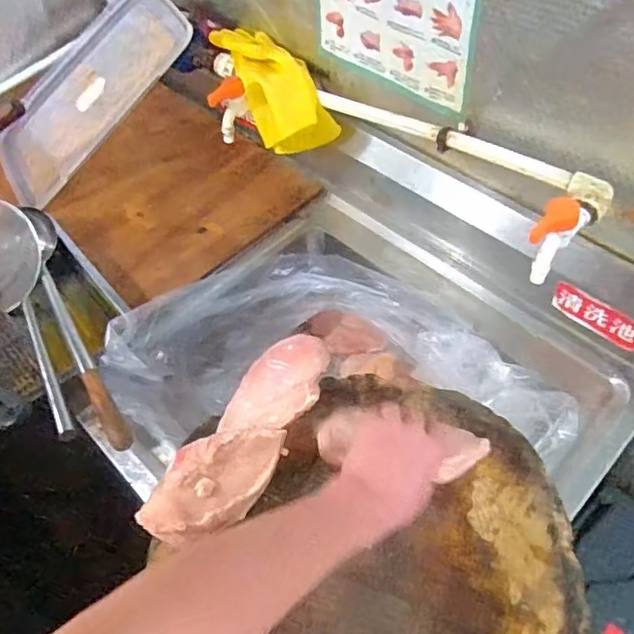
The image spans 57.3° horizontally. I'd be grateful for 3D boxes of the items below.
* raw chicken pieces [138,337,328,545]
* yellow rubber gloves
[{"bbox_3d":[-0.078,0.127,0.645,0.093,0.038,0.271,23,59,20],"label":"raw chicken pieces"},{"bbox_3d":[-0.082,-0.372,0.925,0.104,0.139,0.266,-31,75,-17],"label":"yellow rubber gloves"}]

